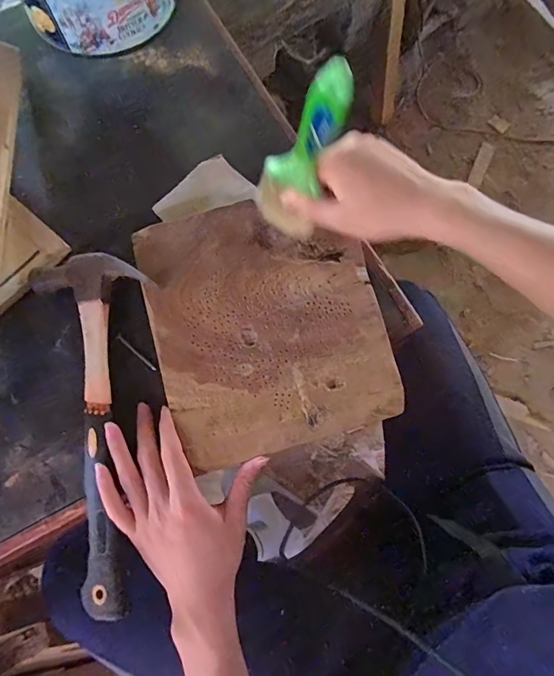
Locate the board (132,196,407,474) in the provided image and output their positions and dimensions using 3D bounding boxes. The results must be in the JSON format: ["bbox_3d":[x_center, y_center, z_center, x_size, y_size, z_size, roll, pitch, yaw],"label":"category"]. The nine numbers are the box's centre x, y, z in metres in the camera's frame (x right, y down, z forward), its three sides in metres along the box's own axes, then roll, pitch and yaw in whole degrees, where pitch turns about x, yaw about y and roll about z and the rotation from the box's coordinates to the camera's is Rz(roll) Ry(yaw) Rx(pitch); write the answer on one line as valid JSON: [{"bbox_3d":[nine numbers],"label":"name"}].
[{"bbox_3d":[-0.011,-0.021,0.423,0.217,0.010,0.253,-15,74,-4],"label":"board"}]

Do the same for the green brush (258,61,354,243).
[{"bbox_3d":[0.021,-0.145,0.356,0.060,0.196,0.027,15,74,-8],"label":"green brush"}]

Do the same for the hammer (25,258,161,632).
[{"bbox_3d":[-0.172,0.082,0.403,0.109,0.034,0.327,-7,80,-2],"label":"hammer"}]

